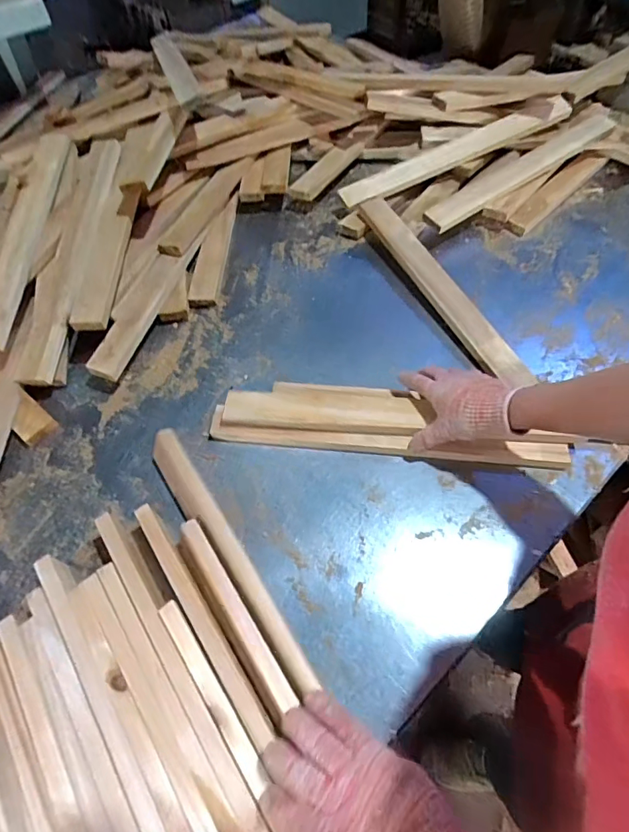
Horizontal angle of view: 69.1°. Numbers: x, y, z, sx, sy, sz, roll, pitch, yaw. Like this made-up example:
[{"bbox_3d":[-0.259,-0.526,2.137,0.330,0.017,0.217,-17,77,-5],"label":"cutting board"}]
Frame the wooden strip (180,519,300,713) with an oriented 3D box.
[{"bbox_3d":[-0.093,0.215,0.515,0.027,0.025,0.231,-31,57,-18],"label":"wooden strip"}]

